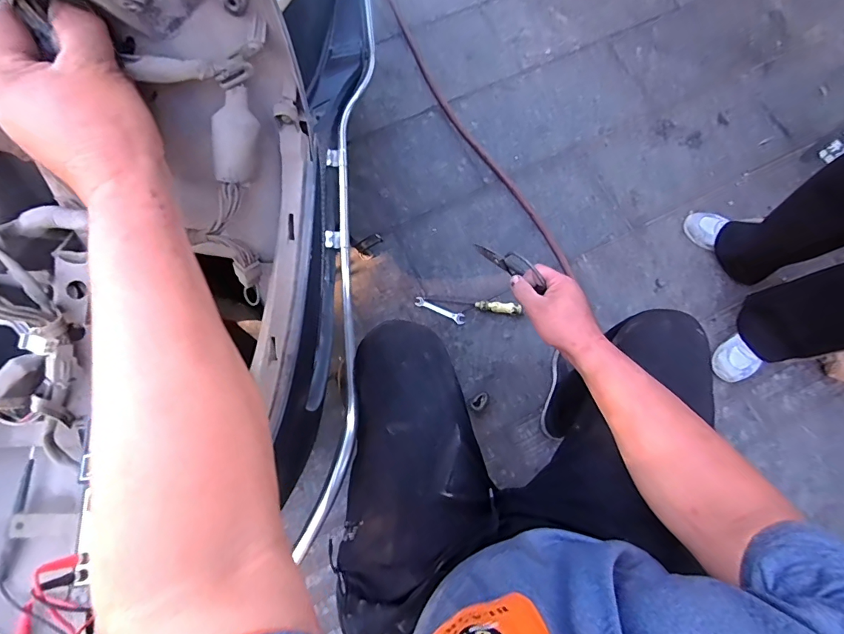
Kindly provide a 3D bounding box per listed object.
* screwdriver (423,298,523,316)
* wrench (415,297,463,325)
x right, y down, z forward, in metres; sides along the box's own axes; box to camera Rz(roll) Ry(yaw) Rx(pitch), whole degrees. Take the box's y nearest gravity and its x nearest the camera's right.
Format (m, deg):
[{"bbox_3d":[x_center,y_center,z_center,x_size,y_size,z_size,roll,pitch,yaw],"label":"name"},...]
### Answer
[{"bbox_3d":[0.136,-0.034,1.083,0.248,0.023,0.027,9,74,1],"label":"screwdriver"},{"bbox_3d":[0.048,-0.017,1.078,0.134,0.005,0.028,23,75,5],"label":"wrench"}]

